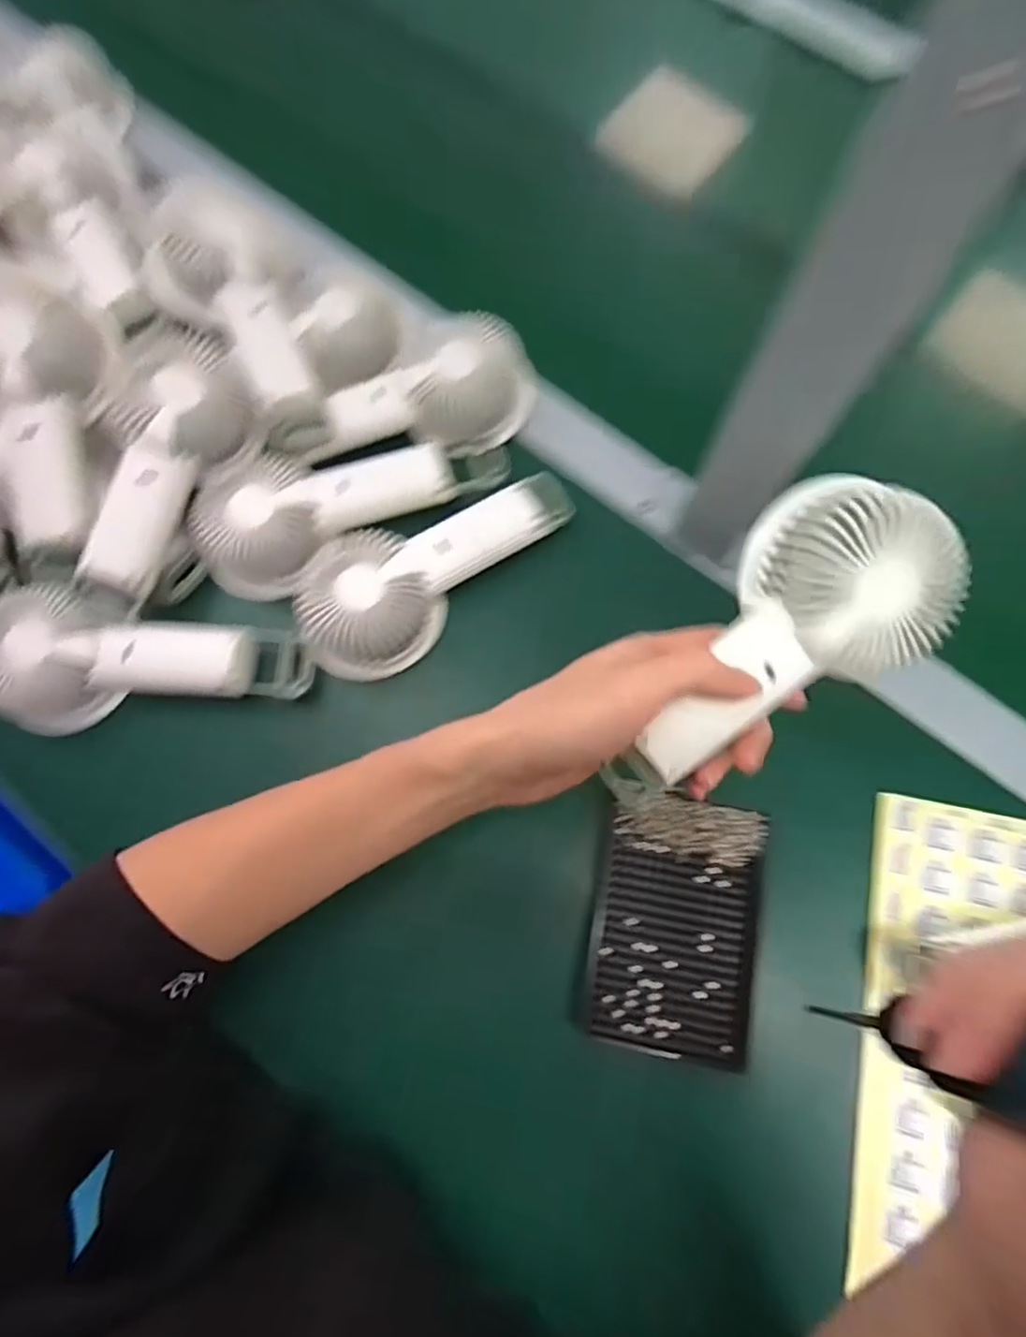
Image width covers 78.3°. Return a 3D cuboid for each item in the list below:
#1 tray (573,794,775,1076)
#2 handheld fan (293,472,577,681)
[{"bbox_3d":[0.092,0.144,0.361,0.088,0.022,0.136,10,77,4],"label":"tray"},{"bbox_3d":[-0.054,-0.075,0.406,0.191,0.044,0.096,-36,78,-7],"label":"handheld fan"}]

